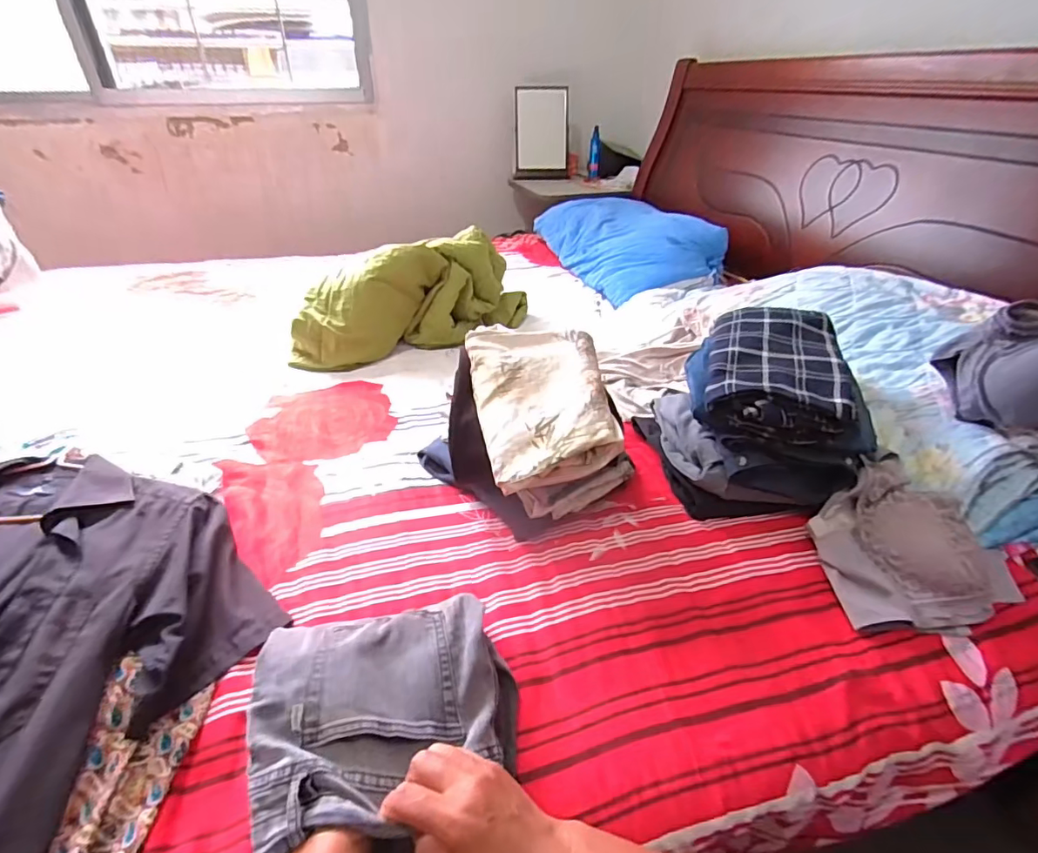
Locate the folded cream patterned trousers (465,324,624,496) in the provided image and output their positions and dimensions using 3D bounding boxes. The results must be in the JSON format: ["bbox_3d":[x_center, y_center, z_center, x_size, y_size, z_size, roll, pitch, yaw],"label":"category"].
[{"bbox_3d":[0.029,-0.046,0.705,0.177,0.050,0.282,-13,54,3],"label":"folded cream patterned trousers"}]

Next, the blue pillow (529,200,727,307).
[{"bbox_3d":[0.325,-0.566,1.564,0.351,0.140,0.627,-11,36,-15],"label":"blue pillow"}]

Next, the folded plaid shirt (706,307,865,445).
[{"bbox_3d":[0.378,-0.079,0.742,0.195,0.083,0.265,11,37,16],"label":"folded plaid shirt"}]

